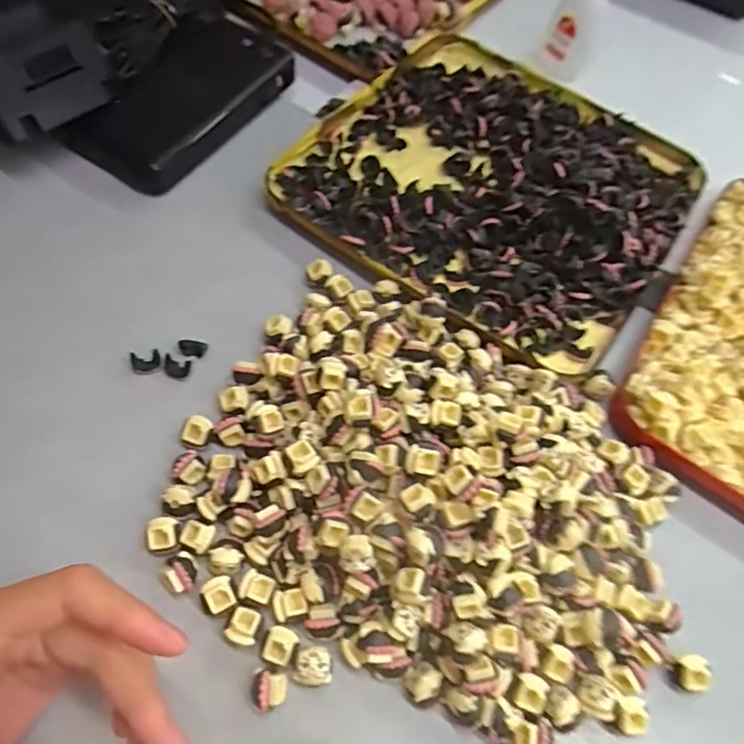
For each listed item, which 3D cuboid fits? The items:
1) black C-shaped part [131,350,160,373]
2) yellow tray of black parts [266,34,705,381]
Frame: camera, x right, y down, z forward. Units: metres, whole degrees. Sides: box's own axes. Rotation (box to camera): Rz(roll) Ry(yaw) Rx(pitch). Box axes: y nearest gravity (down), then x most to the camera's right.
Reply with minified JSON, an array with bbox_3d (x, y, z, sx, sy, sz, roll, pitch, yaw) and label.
[{"bbox_3d":[-0.124,-0.006,0.301,0.015,0.009,0.008,-2,62,-7],"label":"black C-shaped part"},{"bbox_3d":[0.089,-0.137,0.385,0.240,0.024,0.240,35,64,13],"label":"yellow tray of black parts"}]

